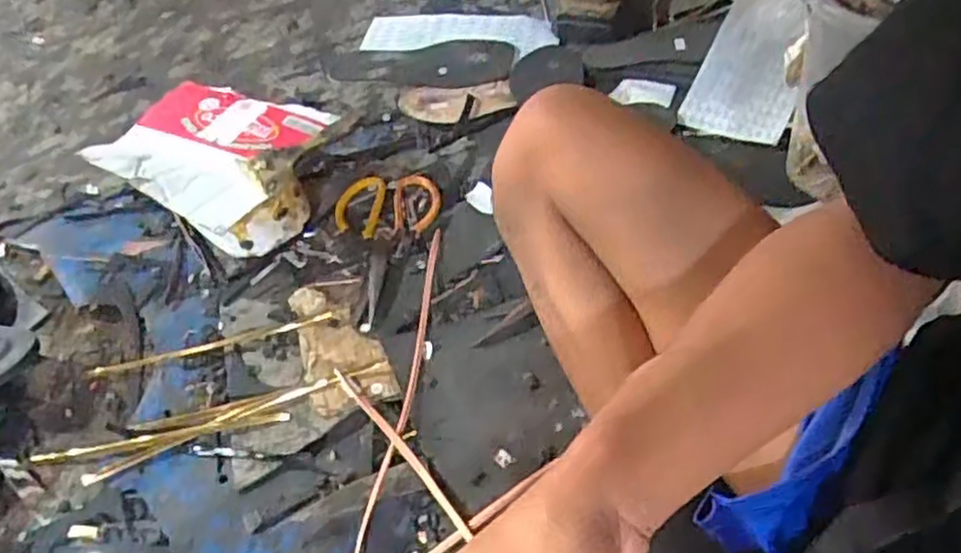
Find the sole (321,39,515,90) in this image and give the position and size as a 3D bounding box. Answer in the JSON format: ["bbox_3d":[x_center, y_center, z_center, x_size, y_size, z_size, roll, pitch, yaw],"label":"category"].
[{"bbox_3d":[-0.092,-0.306,1.035,0.269,0.015,0.099,3,53,4],"label":"sole"}]

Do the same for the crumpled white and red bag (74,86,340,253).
[{"bbox_3d":[-0.301,-0.129,0.842,0.212,0.110,0.197,15,55,13],"label":"crumpled white and red bag"}]

